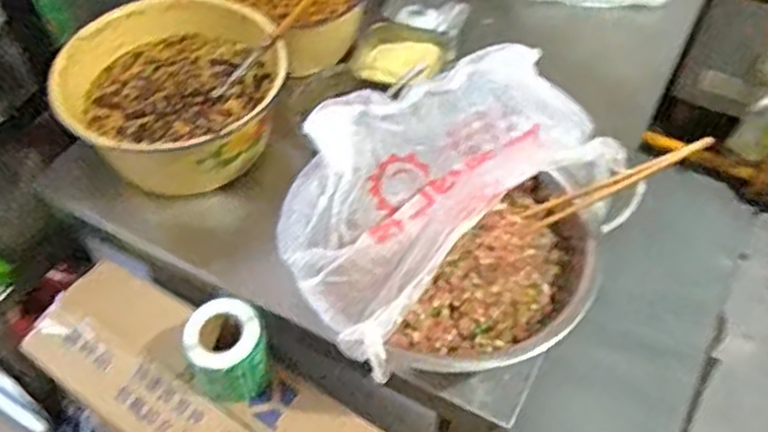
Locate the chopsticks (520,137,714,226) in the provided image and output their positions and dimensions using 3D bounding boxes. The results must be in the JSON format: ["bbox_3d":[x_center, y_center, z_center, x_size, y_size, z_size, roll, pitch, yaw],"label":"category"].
[{"bbox_3d":[0.208,-0.030,0.652,0.016,0.182,0.022,36,48,-28],"label":"chopsticks"}]

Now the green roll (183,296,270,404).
[{"bbox_3d":[-0.149,0.133,0.689,0.071,0.087,0.078,0,53,0],"label":"green roll"}]

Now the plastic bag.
[{"bbox_3d":[0.043,-0.045,0.671,0.320,0.079,0.208,-34,60,-22],"label":"plastic bag"}]

